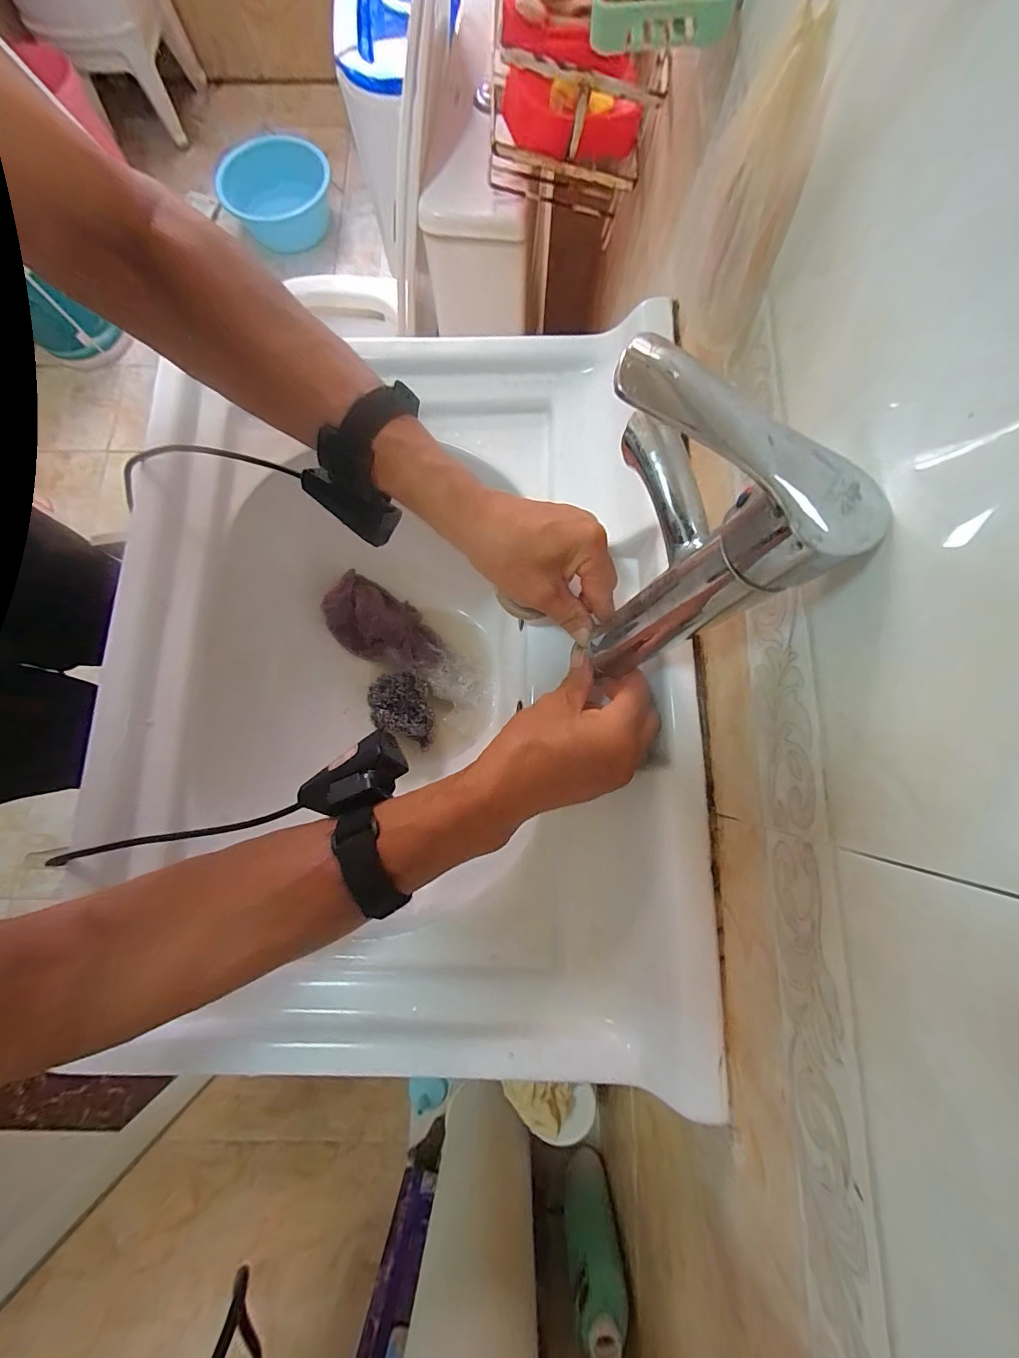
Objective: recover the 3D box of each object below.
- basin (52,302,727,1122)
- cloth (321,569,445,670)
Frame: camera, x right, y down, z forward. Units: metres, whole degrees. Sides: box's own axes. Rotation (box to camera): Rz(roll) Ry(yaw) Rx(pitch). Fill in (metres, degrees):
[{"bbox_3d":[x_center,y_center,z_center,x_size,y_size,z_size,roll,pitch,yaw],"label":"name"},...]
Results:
[{"bbox_3d":[-0.125,-0.002,0.438,0.555,0.243,0.601,-2,79,0],"label":"basin"},{"bbox_3d":[-0.142,-0.058,0.500,0.130,0.052,0.082,28,81,5],"label":"cloth"}]

